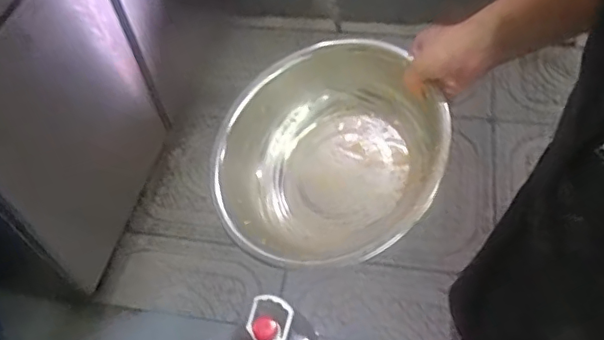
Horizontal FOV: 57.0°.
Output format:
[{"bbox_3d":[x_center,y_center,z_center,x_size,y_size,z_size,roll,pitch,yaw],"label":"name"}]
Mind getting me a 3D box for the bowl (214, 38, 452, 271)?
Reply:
[{"bbox_3d":[0.036,-0.015,0.745,0.301,0.120,0.315,-23,61,6],"label":"bowl"}]

